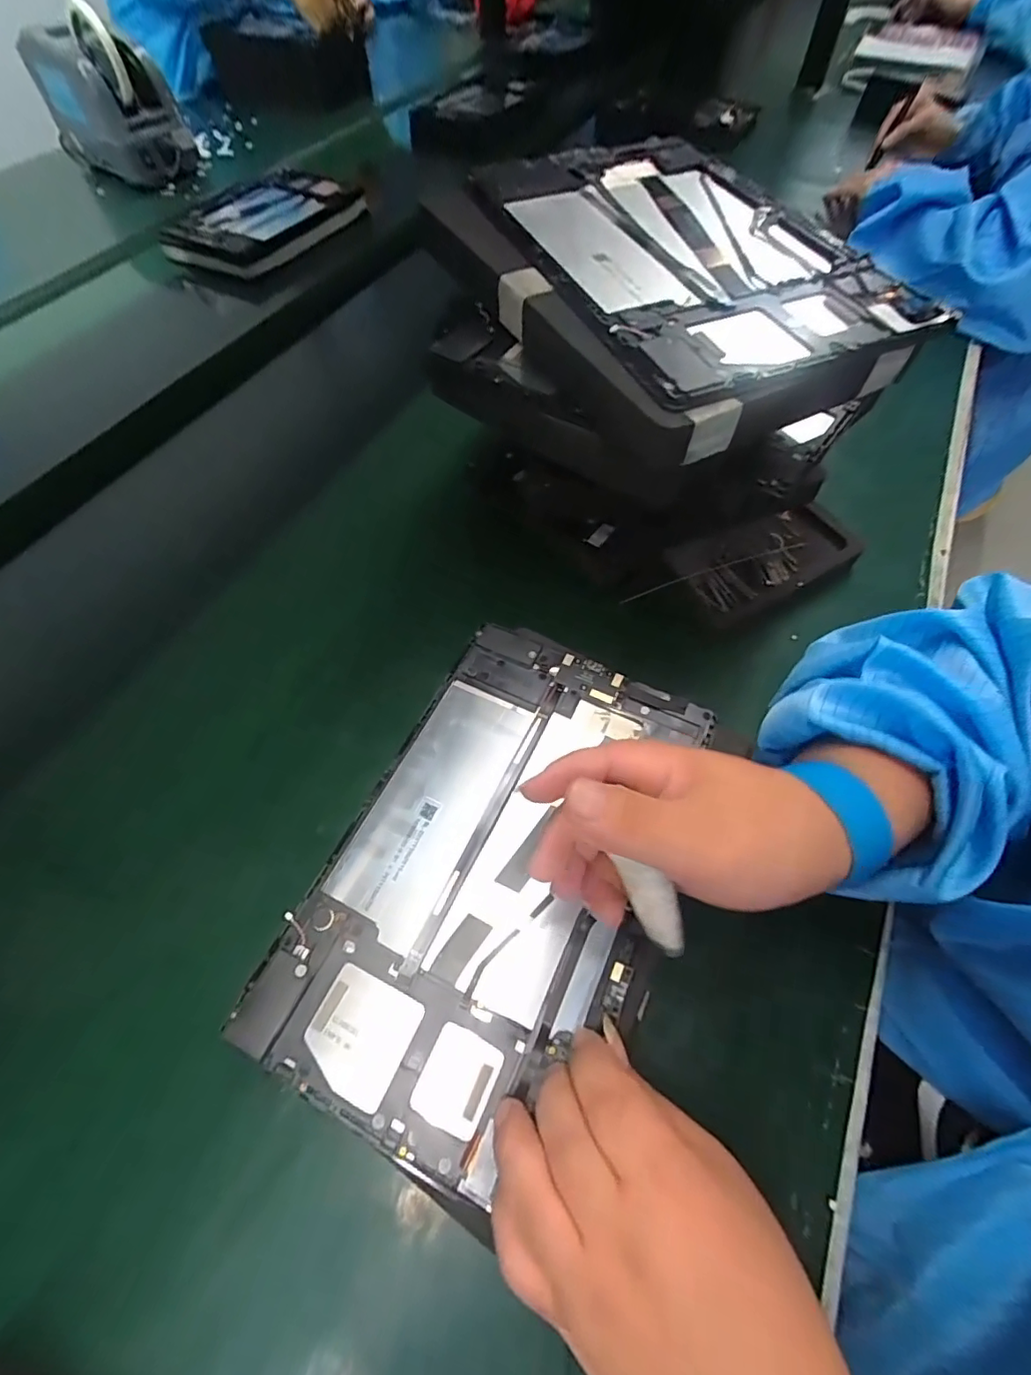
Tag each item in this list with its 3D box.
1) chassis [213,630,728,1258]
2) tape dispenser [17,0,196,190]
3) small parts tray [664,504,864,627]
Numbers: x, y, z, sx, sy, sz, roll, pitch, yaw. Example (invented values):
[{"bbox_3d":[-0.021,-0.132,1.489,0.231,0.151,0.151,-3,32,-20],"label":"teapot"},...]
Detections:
[{"bbox_3d":[-0.007,0.080,0.264,0.143,0.011,0.239,21,63,15],"label":"chassis"},{"bbox_3d":[-0.601,-0.871,0.796,0.230,0.151,0.125,38,68,18],"label":"tape dispenser"},{"bbox_3d":[0.190,-0.099,0.404,0.140,0.020,0.067,-24,64,-13],"label":"small parts tray"}]

